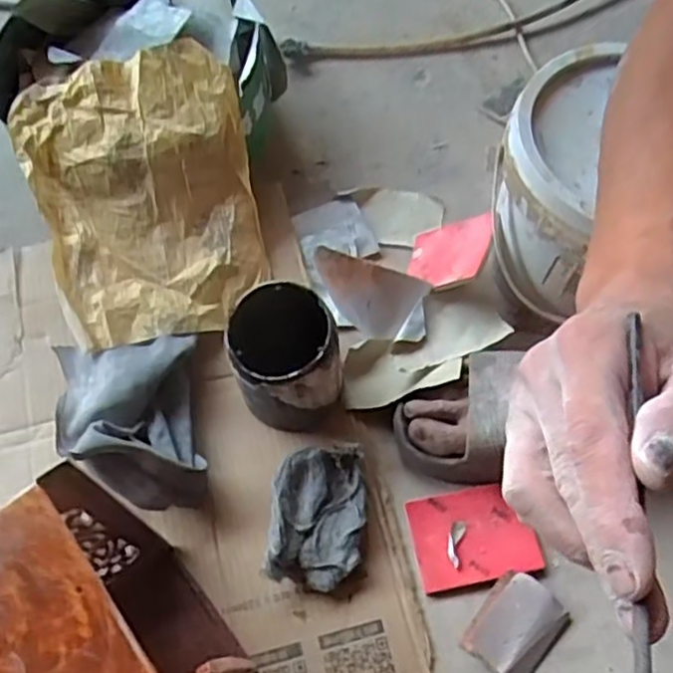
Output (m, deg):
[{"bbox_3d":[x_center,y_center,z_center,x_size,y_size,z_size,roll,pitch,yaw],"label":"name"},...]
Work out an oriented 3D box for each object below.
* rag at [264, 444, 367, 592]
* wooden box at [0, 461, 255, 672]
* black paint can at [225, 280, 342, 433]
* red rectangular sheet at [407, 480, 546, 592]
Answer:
[{"bbox_3d":[-0.015,0.144,0.579,0.074,0.032,0.113,3,63,1],"label":"rag"},{"bbox_3d":[-0.131,0.186,0.427,0.092,0.269,0.121,-35,69,-17],"label":"wooden box"},{"bbox_3d":[-0.043,0.016,0.582,0.083,0.115,0.087,0,63,-1],"label":"black paint can"},{"bbox_3d":[0.112,0.164,0.586,0.097,0.007,0.074,-10,64,-6],"label":"red rectangular sheet"}]

